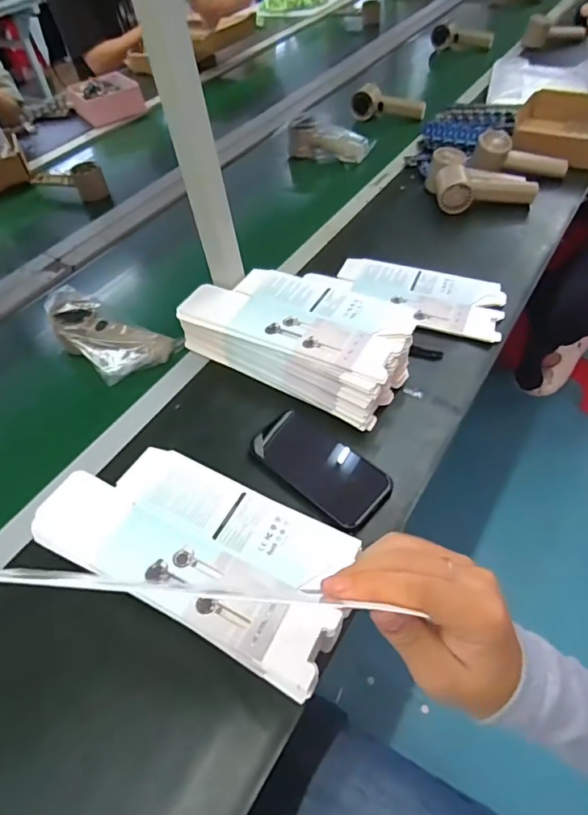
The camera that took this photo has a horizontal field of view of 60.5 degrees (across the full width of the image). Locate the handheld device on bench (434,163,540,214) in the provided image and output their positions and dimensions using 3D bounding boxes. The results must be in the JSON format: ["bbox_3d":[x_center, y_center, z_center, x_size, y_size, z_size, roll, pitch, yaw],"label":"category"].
[{"bbox_3d":[0.309,-0.354,0.824,0.158,0.062,0.079,-6,49,2],"label":"handheld device on bench"}]

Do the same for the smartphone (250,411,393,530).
[{"bbox_3d":[0.026,0.060,0.526,0.149,0.009,0.074,34,61,30],"label":"smartphone"}]

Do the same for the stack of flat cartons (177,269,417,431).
[{"bbox_3d":[0.005,-0.090,0.609,0.263,0.064,0.136,25,57,25],"label":"stack of flat cartons"}]

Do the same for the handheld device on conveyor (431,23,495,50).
[{"bbox_3d":[0.455,-0.998,1.366,0.172,0.053,0.044,21,56,24],"label":"handheld device on conveyor"}]

